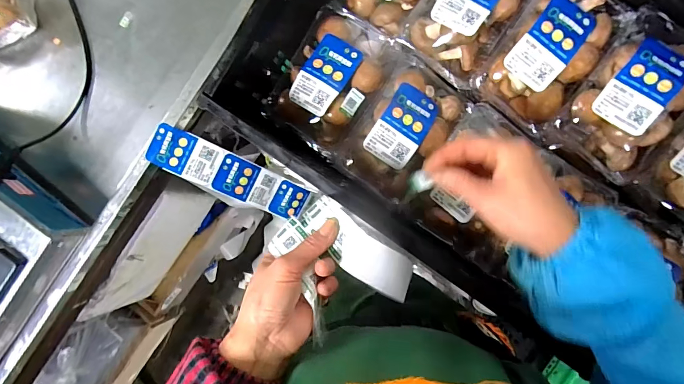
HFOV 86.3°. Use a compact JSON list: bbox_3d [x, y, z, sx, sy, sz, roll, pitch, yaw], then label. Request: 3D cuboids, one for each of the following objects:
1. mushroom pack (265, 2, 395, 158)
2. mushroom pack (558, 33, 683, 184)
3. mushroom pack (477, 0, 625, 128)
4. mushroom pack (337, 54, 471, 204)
[{"bbox_3d":[-0.013,-0.150,0.483,0.129,0.052,0.180,32,93,8],"label":"mushroom pack"},{"bbox_3d":[0.352,-0.111,0.437,0.116,0.070,0.179,38,93,8],"label":"mushroom pack"},{"bbox_3d":[0.256,-0.178,0.454,0.114,0.072,0.176,34,93,8],"label":"mushroom pack"},{"bbox_3d":[0.077,-0.084,0.468,0.110,0.053,0.168,33,93,8],"label":"mushroom pack"}]

